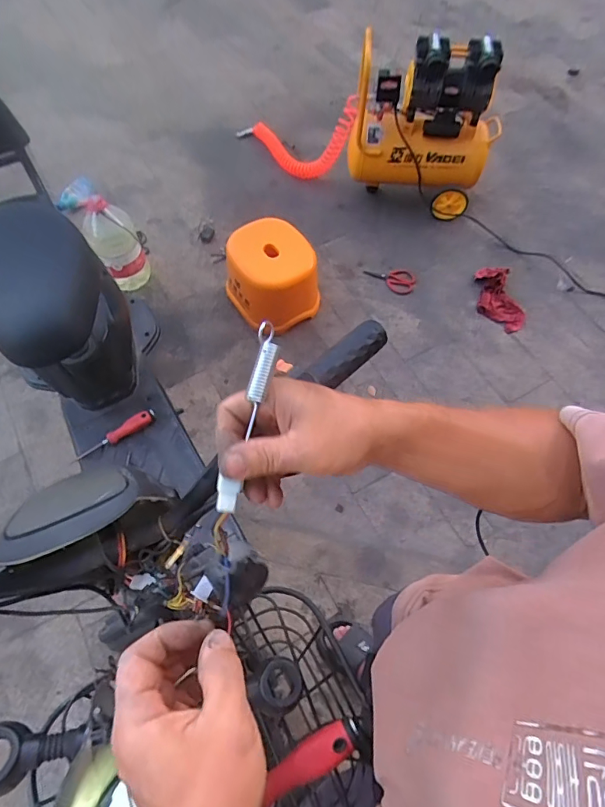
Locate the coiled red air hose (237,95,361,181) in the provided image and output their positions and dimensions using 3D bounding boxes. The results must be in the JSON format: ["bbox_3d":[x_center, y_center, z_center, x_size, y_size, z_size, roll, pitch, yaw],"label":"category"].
[{"bbox_3d":[-0.009,-0.946,1.682,0.577,0.229,0.089,23,62,40],"label":"coiled red air hose"}]

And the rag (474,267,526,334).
[{"bbox_3d":[0.684,-0.371,1.592,0.152,0.061,0.245,-2,64,-3],"label":"rag"}]

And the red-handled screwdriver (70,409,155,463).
[{"bbox_3d":[-0.422,0.070,1.029,0.194,0.033,0.034,-27,68,-14],"label":"red-handled screwdriver"}]

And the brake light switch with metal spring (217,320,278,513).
[{"bbox_3d":[-0.035,0.009,0.297,0.014,0.006,0.124,15,91,6],"label":"brake light switch with metal spring"}]

